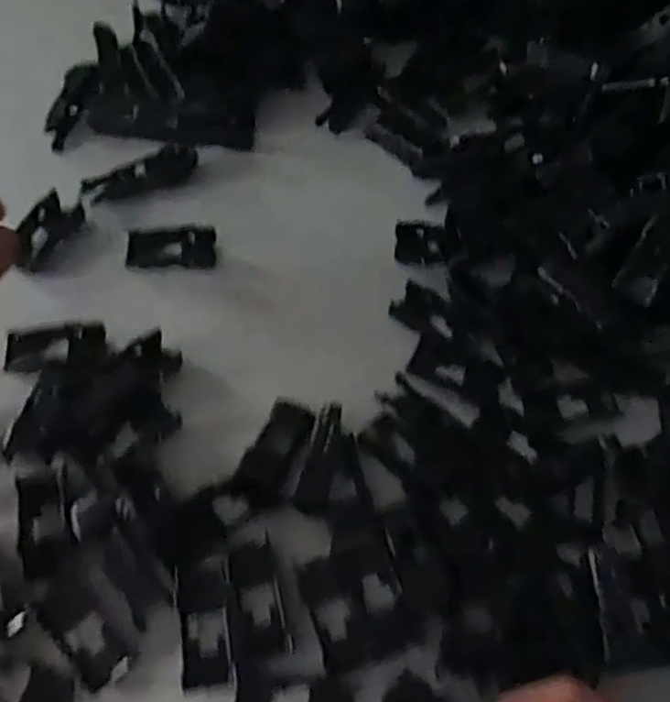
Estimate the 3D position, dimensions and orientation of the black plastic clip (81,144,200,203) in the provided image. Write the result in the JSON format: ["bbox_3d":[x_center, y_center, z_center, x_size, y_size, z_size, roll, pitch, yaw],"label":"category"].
[{"bbox_3d":[-0.123,-0.113,0.429,0.072,0.011,0.021,-23,65,-16],"label":"black plastic clip"}]

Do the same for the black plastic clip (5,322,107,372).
[{"bbox_3d":[-0.152,-0.003,0.366,0.051,0.009,0.025,-3,61,-6],"label":"black plastic clip"}]

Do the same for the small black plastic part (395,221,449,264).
[{"bbox_3d":[0.053,-0.066,0.412,0.031,0.007,0.028,5,61,-2],"label":"small black plastic part"}]

